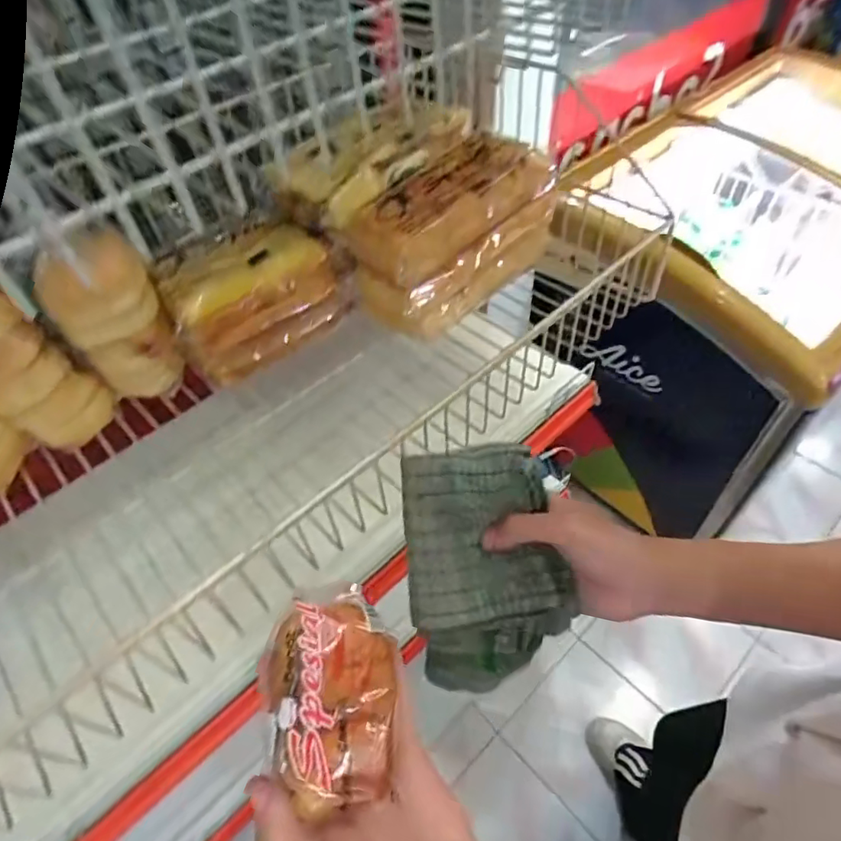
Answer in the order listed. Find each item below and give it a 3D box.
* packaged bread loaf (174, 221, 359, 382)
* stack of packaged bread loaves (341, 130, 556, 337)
[{"bbox_3d":[-0.158,-0.125,0.581,0.189,0.099,0.062,-37,57,-22],"label":"packaged bread loaf"},{"bbox_3d":[0.026,-0.219,0.616,0.232,0.129,0.141,-39,58,-23],"label":"stack of packaged bread loaves"}]

